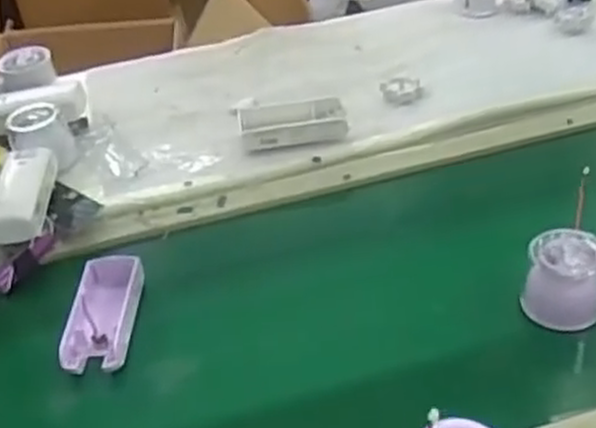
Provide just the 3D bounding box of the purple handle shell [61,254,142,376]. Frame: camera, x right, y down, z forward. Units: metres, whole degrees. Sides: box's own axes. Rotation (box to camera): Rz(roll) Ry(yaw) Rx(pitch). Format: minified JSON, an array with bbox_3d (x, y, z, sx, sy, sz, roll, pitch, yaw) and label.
[{"bbox_3d":[-0.152,0.075,0.622,0.047,0.023,0.107,-3,38,4],"label":"purple handle shell"}]

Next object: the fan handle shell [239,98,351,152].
[{"bbox_3d":[-0.004,-0.088,0.795,0.105,0.033,0.047,-9,38,-4],"label":"fan handle shell"}]

